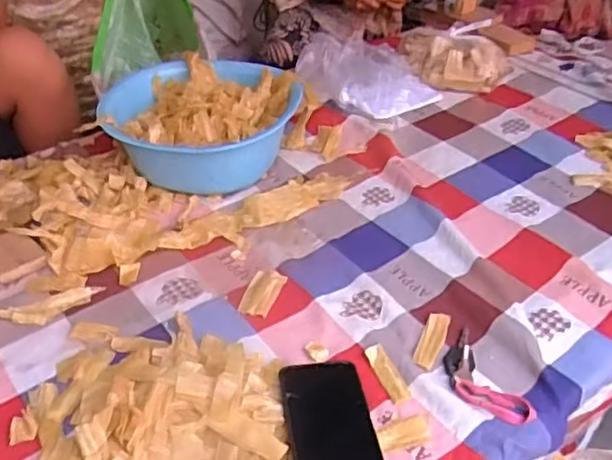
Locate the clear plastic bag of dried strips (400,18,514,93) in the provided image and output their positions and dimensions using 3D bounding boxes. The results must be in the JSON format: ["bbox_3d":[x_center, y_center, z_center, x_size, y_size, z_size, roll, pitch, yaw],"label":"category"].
[{"bbox_3d":[0.262,-0.308,1.129,0.193,0.080,0.111,8,40,14],"label":"clear plastic bag of dried strips"}]

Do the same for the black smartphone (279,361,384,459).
[{"bbox_3d":[0.023,0.178,0.575,0.078,0.017,0.169,-8,39,-6],"label":"black smartphone"}]

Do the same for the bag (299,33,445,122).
[{"bbox_3d":[0.094,-0.271,1.106,0.178,0.063,0.225,-24,43,-24],"label":"bag"}]

